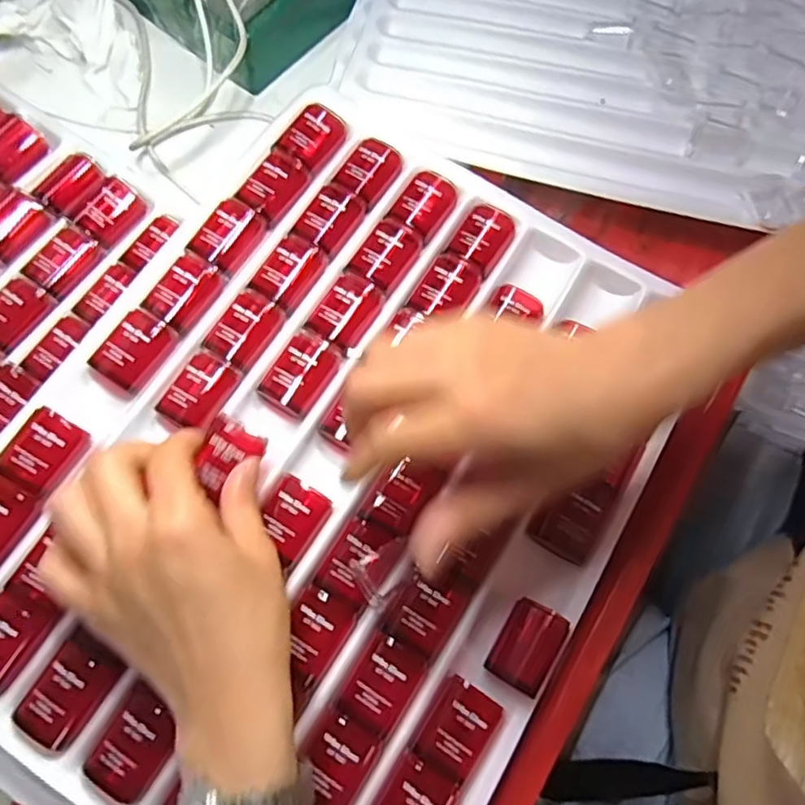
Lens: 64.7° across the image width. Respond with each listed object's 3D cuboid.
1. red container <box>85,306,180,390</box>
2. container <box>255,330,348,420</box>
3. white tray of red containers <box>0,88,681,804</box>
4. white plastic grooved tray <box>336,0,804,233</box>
[{"bbox_3d":[-0.149,-0.028,0.355,0.026,0.022,0.043,29,73,5],"label":"red container"},{"bbox_3d":[-0.056,-0.016,0.351,0.029,0.012,0.044,34,73,7],"label":"container"},{"bbox_3d":[-0.042,0.031,0.341,0.310,0.044,0.395,28,72,10],"label":"white tray of red containers"},{"bbox_3d":[0.169,-0.277,0.454,0.395,0.022,0.301,15,72,1],"label":"white plastic grooved tray"}]

